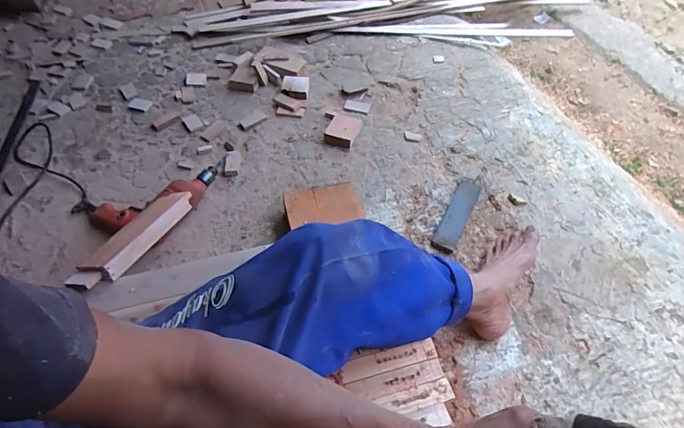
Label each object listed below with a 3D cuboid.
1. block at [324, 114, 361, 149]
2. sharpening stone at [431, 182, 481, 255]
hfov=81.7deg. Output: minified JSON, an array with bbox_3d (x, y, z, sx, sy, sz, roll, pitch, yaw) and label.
[{"bbox_3d":[0.001,-0.215,1.030,0.074,0.029,0.090,17,55,10],"label":"block"},{"bbox_3d":[0.258,0.001,0.887,0.051,0.014,0.217,25,57,16],"label":"sharpening stone"}]

